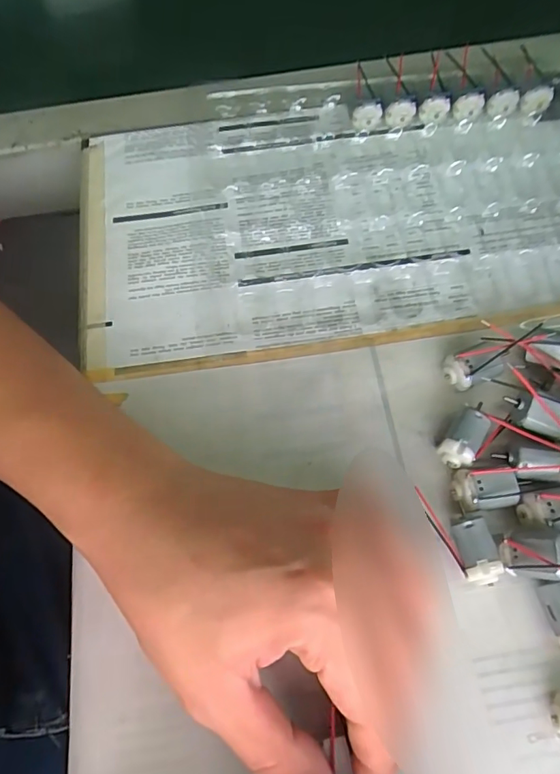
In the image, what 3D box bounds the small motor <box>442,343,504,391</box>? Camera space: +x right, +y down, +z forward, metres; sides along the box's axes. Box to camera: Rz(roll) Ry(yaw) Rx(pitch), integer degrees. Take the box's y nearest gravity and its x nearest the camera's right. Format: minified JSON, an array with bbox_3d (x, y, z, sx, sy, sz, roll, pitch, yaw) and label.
[{"bbox_3d":[0.099,-0.010,0.257,0.027,0.017,0.017,-18,67,-5],"label":"small motor"}]

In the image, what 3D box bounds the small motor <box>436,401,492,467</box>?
[{"bbox_3d":[0.088,0.025,0.242,0.016,0.019,0.029,35,72,16],"label":"small motor"}]

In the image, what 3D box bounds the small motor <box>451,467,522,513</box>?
[{"bbox_3d":[0.094,0.048,0.234,0.028,0.016,0.018,-5,66,0],"label":"small motor"}]

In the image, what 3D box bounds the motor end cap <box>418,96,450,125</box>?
[{"bbox_3d":[0.101,-0.180,0.330,0.021,0.017,0.006,-14,67,-4],"label":"motor end cap"}]

